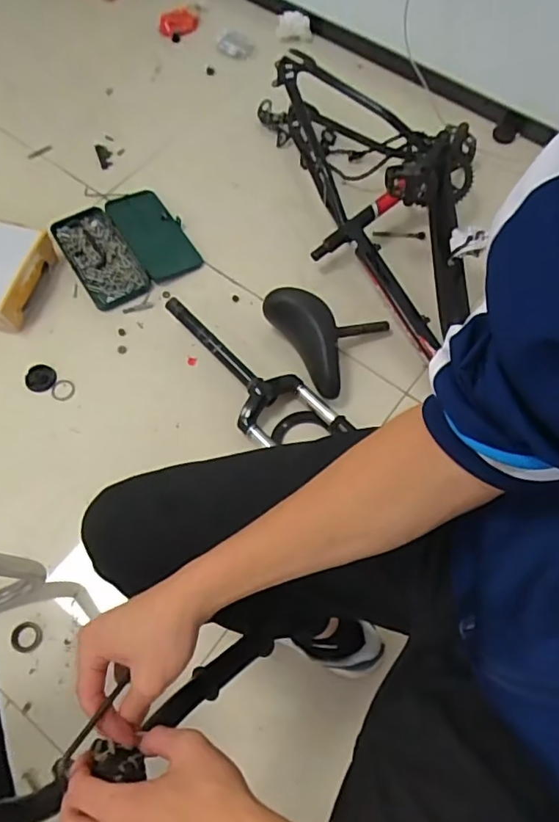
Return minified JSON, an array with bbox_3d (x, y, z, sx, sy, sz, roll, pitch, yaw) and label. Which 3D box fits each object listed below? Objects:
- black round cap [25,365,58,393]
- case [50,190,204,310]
[{"bbox_3d":[-0.441,-0.061,1.030,0.053,0.014,0.051,1,64,-2],"label":"black round cap"},{"bbox_3d":[-0.318,-0.341,1.170,0.246,0.048,0.254,-24,67,-16],"label":"case"}]

